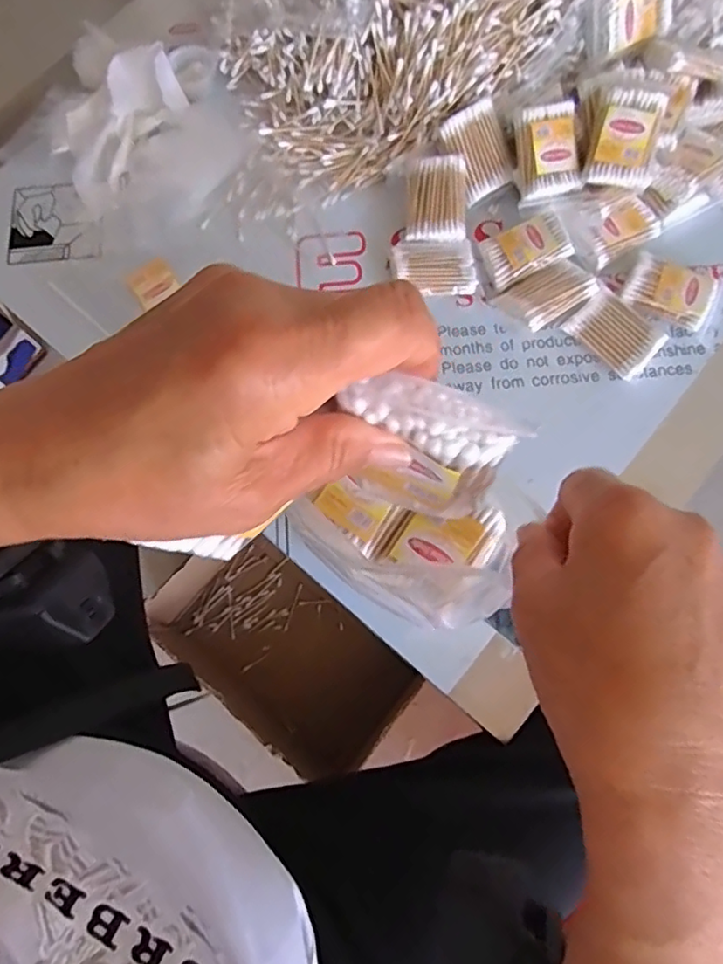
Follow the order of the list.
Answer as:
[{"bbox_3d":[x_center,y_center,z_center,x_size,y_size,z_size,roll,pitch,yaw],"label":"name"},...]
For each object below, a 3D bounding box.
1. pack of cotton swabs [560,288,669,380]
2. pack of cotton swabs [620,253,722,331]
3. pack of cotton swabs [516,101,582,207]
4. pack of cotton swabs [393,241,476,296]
[{"bbox_3d":[0.226,-0.132,0.515,0.076,0.014,0.051,42,100,10],"label":"pack of cotton swabs"},{"bbox_3d":[0.285,-0.175,0.528,0.081,0.026,0.057,25,76,8],"label":"pack of cotton swabs"},{"bbox_3d":[0.169,-0.293,0.522,0.056,0.021,0.077,-8,104,-2],"label":"pack of cotton swabs"},{"bbox_3d":[0.068,-0.199,0.540,0.072,0.022,0.049,-4,74,0],"label":"pack of cotton swabs"}]

